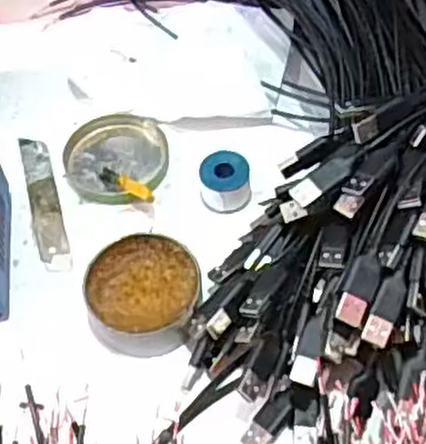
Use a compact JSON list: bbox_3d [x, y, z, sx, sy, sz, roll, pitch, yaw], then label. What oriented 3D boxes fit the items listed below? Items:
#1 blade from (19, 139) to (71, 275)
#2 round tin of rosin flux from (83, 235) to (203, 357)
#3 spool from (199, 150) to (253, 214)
[{"bbox_3d":[-0.105,-0.014,0.487,0.019,0.004,0.102,-14,58,-6],"label":"blade"},{"bbox_3d":[-0.038,0.040,0.436,0.062,0.026,0.063,-1,58,2],"label":"round tin of rosin flux"},{"bbox_3d":[0.007,-0.024,0.474,0.030,0.022,0.030,-1,58,2],"label":"spool"}]

